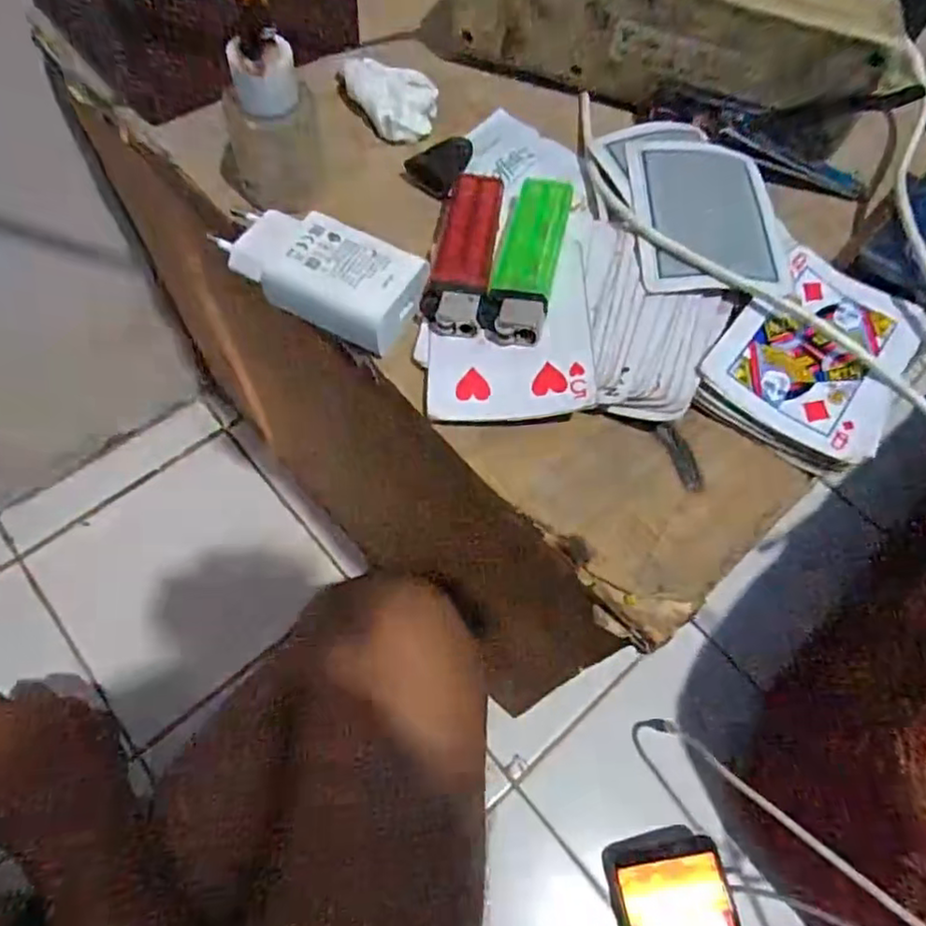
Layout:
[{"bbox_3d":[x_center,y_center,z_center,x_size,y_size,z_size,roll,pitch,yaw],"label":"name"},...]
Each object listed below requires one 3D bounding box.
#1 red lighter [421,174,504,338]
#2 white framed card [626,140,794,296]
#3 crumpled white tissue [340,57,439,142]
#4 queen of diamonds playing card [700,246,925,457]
[{"bbox_3d":[0.001,-0.086,0.264,0.023,0.011,0.078,12,63,2],"label":"red lighter"},{"bbox_3d":[0.104,-0.107,0.278,0.062,0.005,0.084,3,64,-3],"label":"white framed card"},{"bbox_3d":[-0.033,-0.177,0.314,0.039,0.011,0.049,-20,67,-13],"label":"crumpled white tissue"},{"bbox_3d":[0.141,-0.047,0.255,0.065,0.006,0.091,34,66,12],"label":"queen of diamonds playing card"}]

